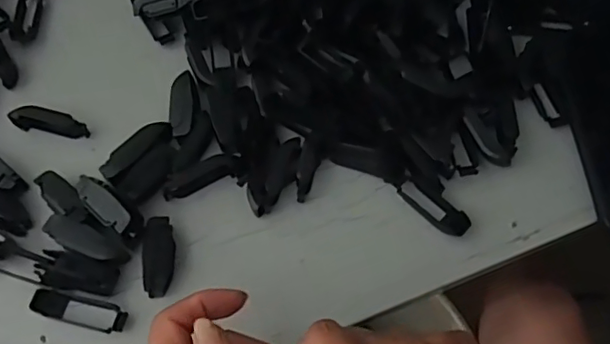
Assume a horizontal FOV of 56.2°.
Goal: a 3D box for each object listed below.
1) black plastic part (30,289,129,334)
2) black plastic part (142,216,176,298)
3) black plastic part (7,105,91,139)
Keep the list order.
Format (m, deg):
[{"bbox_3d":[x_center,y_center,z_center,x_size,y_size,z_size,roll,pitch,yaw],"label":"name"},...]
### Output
[{"bbox_3d":[-0.135,0.083,0.344,0.056,0.009,0.017,13,63,7],"label":"black plastic part"},{"bbox_3d":[-0.091,0.051,0.356,0.017,0.017,0.048,-7,62,-4],"label":"black plastic part"},{"bbox_3d":[-0.178,-0.035,0.402,0.055,0.015,0.013,11,62,6],"label":"black plastic part"}]

